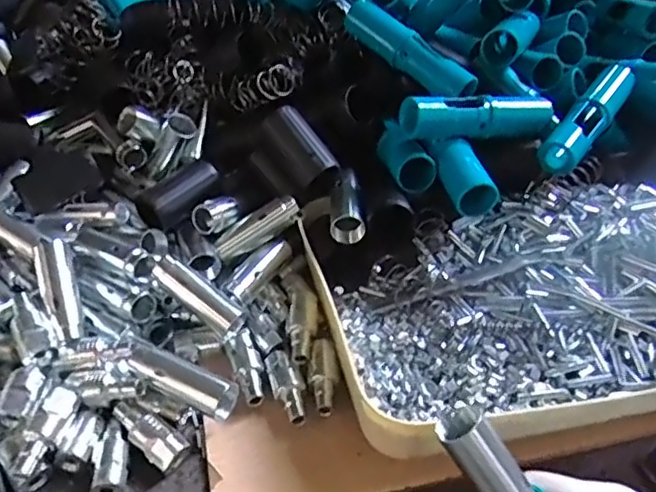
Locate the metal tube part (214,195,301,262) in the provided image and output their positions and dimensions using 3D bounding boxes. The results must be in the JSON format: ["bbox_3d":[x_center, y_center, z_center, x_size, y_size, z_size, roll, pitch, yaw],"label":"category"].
[{"bbox_3d":[-0.053,-0.015,0.471,0.071,0.023,0.021,-32,38,13],"label":"metal tube part"}]

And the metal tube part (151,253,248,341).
[{"bbox_3d":[-0.092,0.035,0.426,0.072,0.018,0.022,39,48,8],"label":"metal tube part"}]

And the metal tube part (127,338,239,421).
[{"bbox_3d":[-0.095,0.085,0.386,0.079,0.026,0.022,19,42,22],"label":"metal tube part"}]

